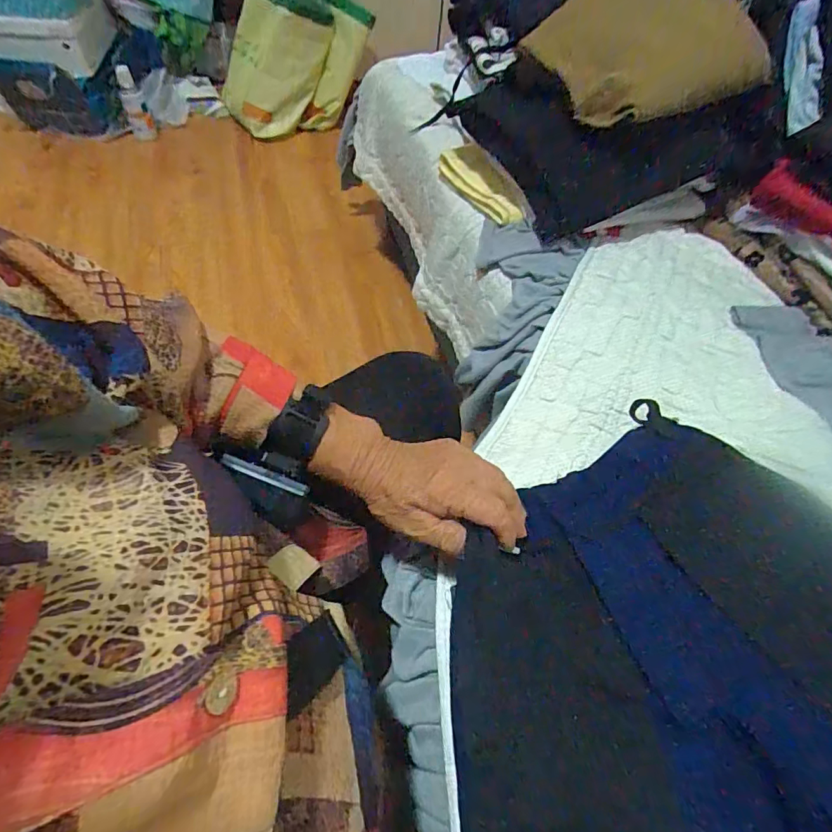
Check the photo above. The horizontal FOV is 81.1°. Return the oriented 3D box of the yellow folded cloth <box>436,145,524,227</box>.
[{"bbox_3d":[0.093,-0.320,0.667,0.043,0.051,0.183,-23,62,-19],"label":"yellow folded cloth"}]

